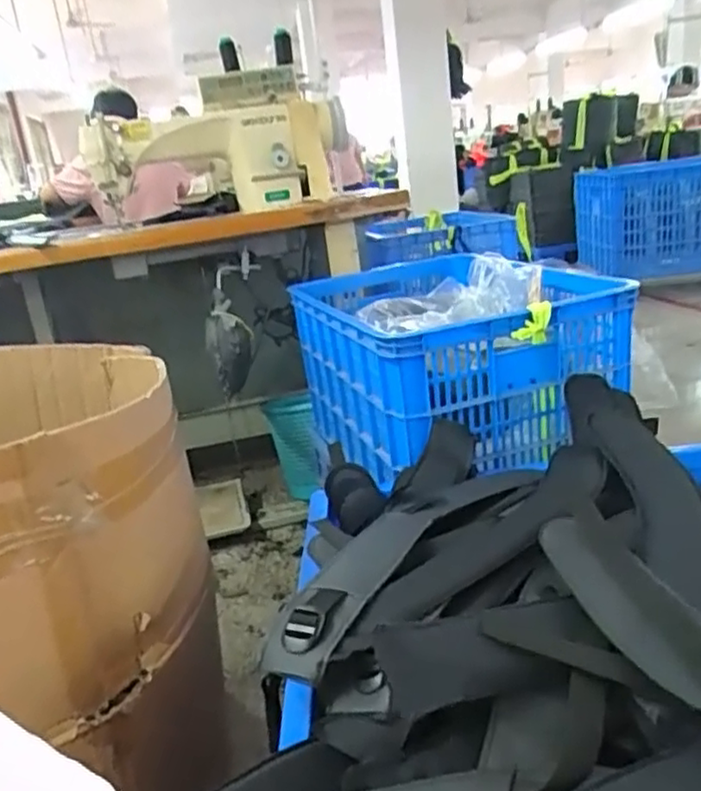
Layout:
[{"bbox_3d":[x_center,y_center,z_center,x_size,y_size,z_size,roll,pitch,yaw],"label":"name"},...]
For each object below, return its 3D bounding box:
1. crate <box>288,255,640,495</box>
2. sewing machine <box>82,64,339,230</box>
[{"bbox_3d":[0.174,-0.075,1.205,0.408,0.241,0.692,-13,19,-15],"label":"crate"},{"bbox_3d":[-0.297,-0.569,1.548,0.570,0.289,0.227,-9,19,-5],"label":"sewing machine"}]

